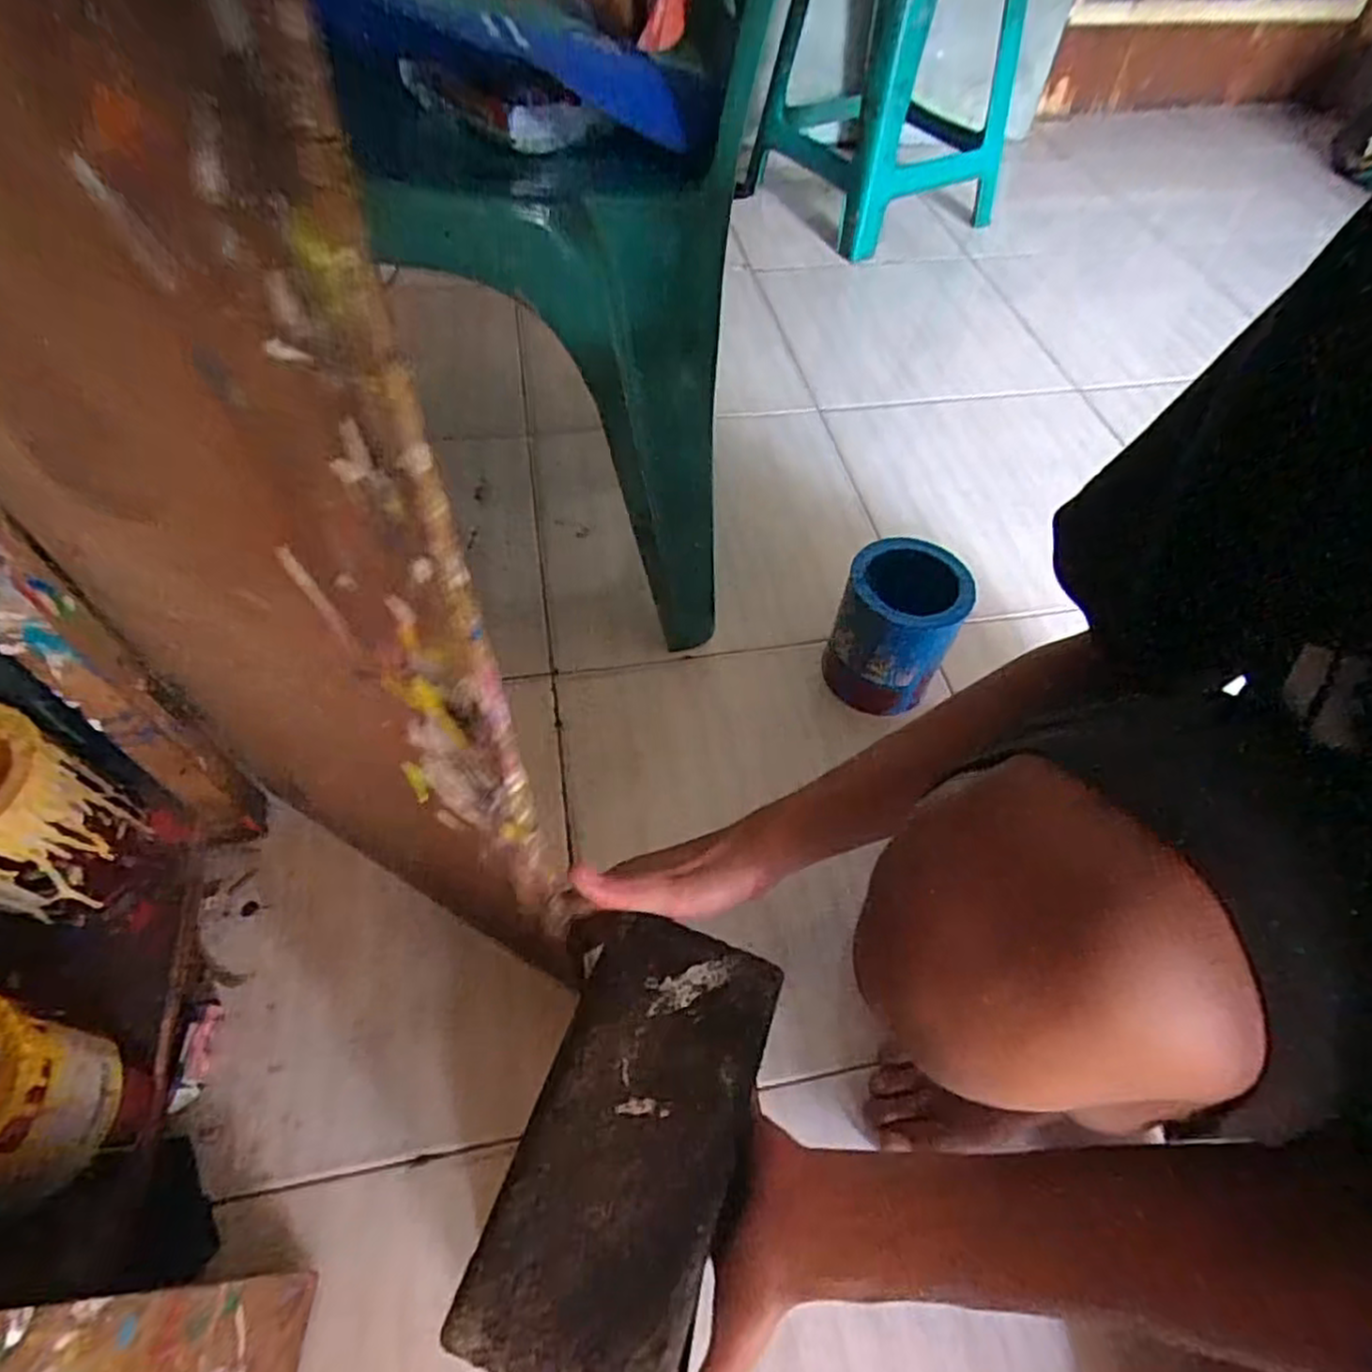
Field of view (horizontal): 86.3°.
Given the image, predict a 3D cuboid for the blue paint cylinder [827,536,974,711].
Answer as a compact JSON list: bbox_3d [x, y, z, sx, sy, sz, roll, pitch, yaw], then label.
[{"bbox_3d":[0.193,-0.052,0.691,0.103,0.149,0.096,18,56,9],"label":"blue paint cylinder"}]

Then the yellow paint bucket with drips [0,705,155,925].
[{"bbox_3d":[-0.458,0.091,0.495,0.105,0.139,0.104,20,56,10],"label":"yellow paint bucket with drips"}]

